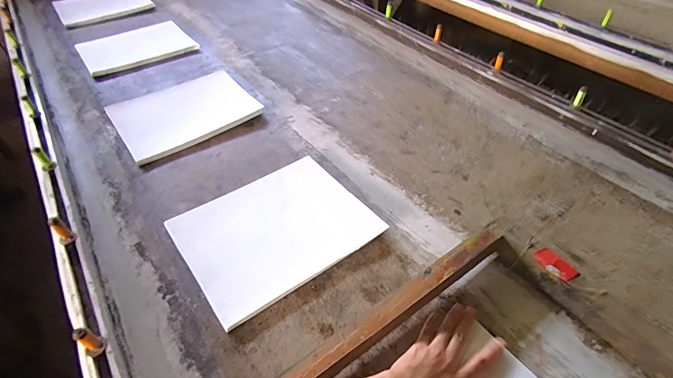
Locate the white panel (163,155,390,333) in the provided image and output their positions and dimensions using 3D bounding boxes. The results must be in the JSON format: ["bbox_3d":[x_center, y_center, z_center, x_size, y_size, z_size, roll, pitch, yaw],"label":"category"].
[{"bbox_3d":[-0.097,0.059,0.584,0.273,0.015,0.221,-30,52,-23],"label":"white panel"}]

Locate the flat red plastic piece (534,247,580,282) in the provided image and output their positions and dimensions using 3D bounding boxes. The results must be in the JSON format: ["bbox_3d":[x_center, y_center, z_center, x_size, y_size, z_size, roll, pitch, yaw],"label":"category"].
[{"bbox_3d":[0.283,0.098,0.477,0.031,0.006,0.049,-20,52,-29],"label":"flat red plastic piece"}]

